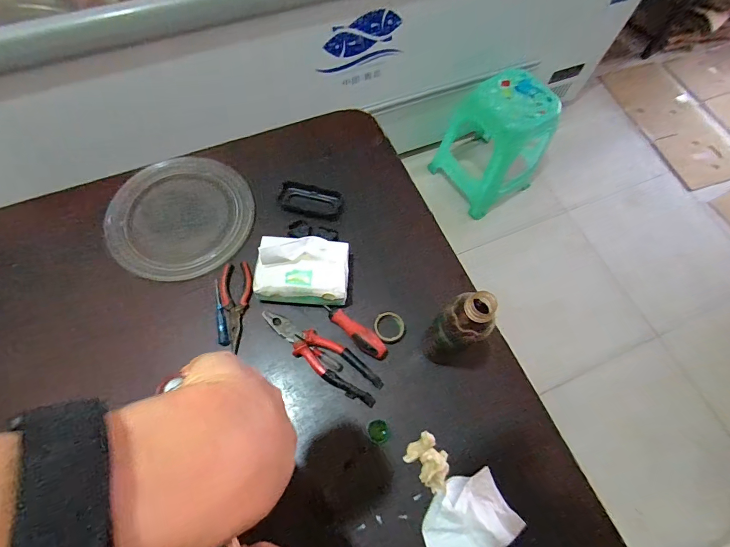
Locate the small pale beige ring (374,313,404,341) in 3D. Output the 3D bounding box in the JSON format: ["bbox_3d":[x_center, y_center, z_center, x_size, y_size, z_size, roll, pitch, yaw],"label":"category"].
[{"bbox_3d":[0.038,0.085,0.592,0.047,0.013,0.044,1,66,-3],"label":"small pale beige ring"}]

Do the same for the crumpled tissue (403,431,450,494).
[{"bbox_3d":[0.089,0.257,0.517,0.049,0.024,0.064,-42,75,-18],"label":"crumpled tissue"}]

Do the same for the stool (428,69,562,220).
[{"bbox_3d":[0.496,-0.498,1.499,0.333,0.443,0.340,-37,73,-17],"label":"stool"}]

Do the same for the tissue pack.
[{"bbox_3d":[-0.095,-0.008,0.579,0.138,0.062,0.090,2,66,-3],"label":"tissue pack"}]

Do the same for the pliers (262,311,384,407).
[{"bbox_3d":[-0.065,0.120,0.573,0.204,0.027,0.056,36,69,12],"label":"pliers"}]

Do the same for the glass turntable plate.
[{"bbox_3d":[-0.325,-0.106,0.667,0.253,0.014,0.236,1,66,-3],"label":"glass turntable plate"}]

